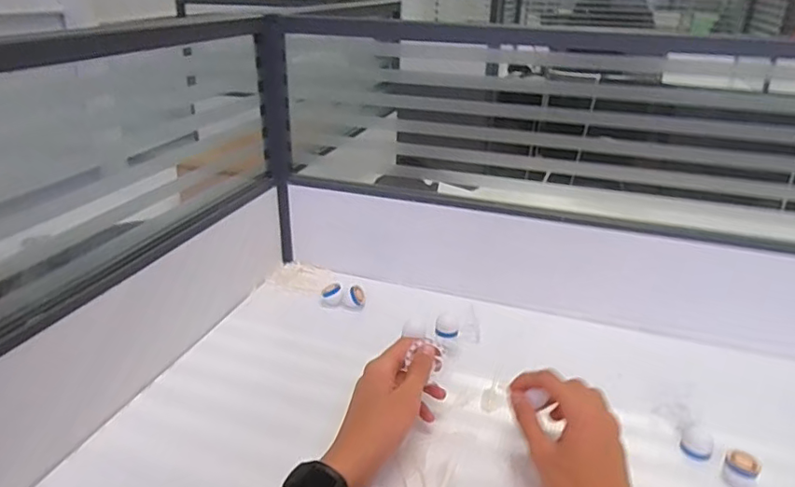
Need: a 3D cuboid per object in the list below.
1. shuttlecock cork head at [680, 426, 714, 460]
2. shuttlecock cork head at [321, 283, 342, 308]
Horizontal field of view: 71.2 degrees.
[{"bbox_3d":[0.283,0.189,0.525,0.026,0.018,0.023,16,33,30],"label":"shuttlecock cork head"},{"bbox_3d":[-0.087,0.068,0.733,0.027,0.024,0.022,-6,28,-10],"label":"shuttlecock cork head"}]

